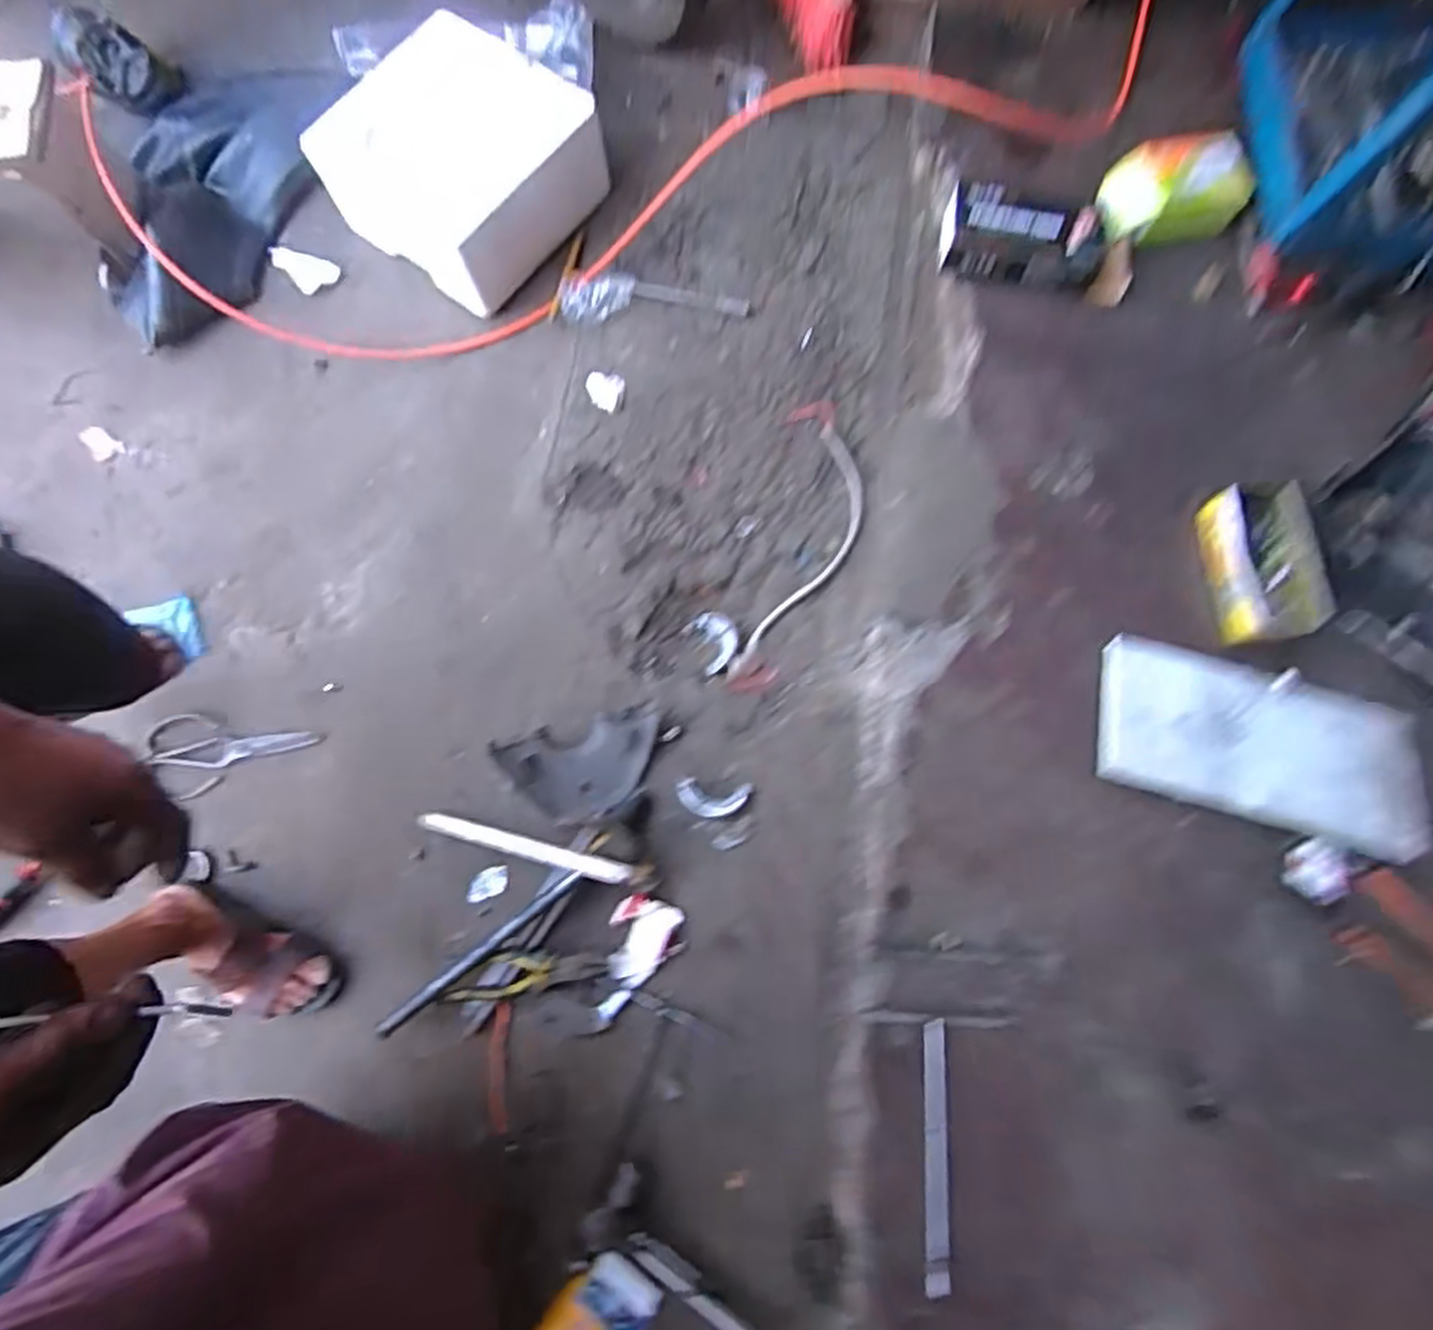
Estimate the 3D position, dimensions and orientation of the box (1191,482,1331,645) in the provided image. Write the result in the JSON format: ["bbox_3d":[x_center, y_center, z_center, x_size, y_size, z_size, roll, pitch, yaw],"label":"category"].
[{"bbox_3d":[0.696,-0.135,0.963,0.125,0.048,0.204,-3,75,1],"label":"box"}]

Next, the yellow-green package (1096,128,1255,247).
[{"bbox_3d":[0.638,-0.671,1.073,0.212,0.088,0.102,-9,75,-1],"label":"yellow-green package"}]

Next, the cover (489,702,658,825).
[{"bbox_3d":[-0.159,0.128,0.936,0.203,0.058,0.122,-18,75,-2],"label":"cover"}]

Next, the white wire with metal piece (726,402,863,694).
[{"bbox_3d":[0.122,-0.162,1.029,0.124,0.016,0.430,12,76,5],"label":"white wire with metal piece"}]

